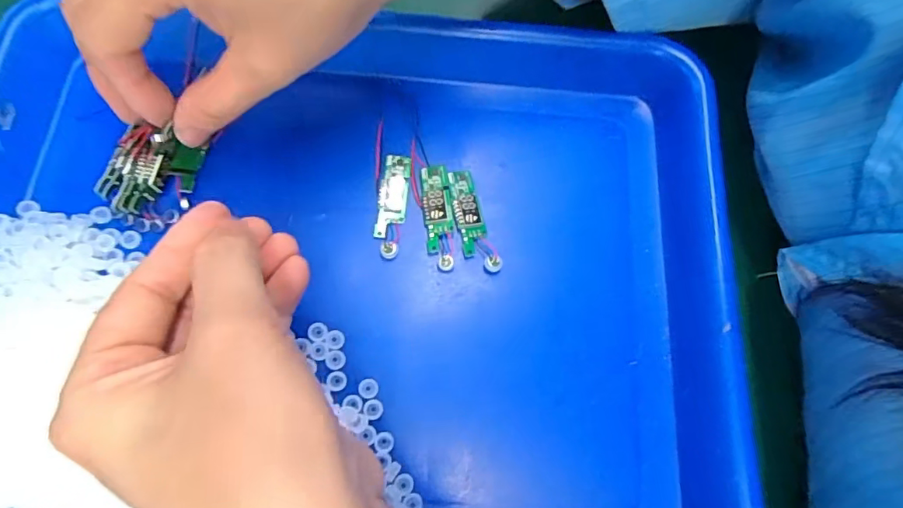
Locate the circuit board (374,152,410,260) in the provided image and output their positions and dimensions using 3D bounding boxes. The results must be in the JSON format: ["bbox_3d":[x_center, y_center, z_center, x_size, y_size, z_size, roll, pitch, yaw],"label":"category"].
[{"bbox_3d":[-0.028,-0.023,0.238,0.013,0.007,0.051,3,72,-1],"label":"circuit board"}]

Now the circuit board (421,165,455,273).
[{"bbox_3d":[-0.006,-0.017,0.235,0.012,0.004,0.051,-5,72,-3],"label":"circuit board"}]

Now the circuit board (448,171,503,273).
[{"bbox_3d":[0.009,-0.015,0.236,0.014,0.004,0.050,-17,73,-7],"label":"circuit board"}]

